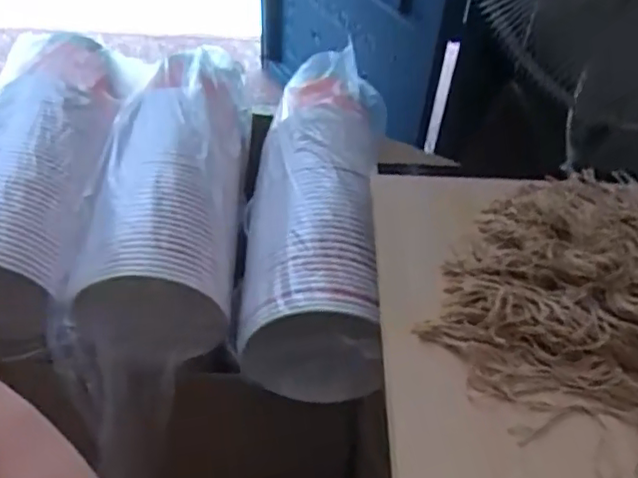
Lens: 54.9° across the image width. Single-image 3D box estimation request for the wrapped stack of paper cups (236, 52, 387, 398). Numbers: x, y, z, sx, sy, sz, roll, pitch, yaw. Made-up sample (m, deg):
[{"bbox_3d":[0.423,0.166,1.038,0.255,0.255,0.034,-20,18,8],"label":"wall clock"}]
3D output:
[{"bbox_3d":[0.003,-0.075,0.790,0.152,0.148,0.501,6,48,2],"label":"wrapped stack of paper cups"}]

